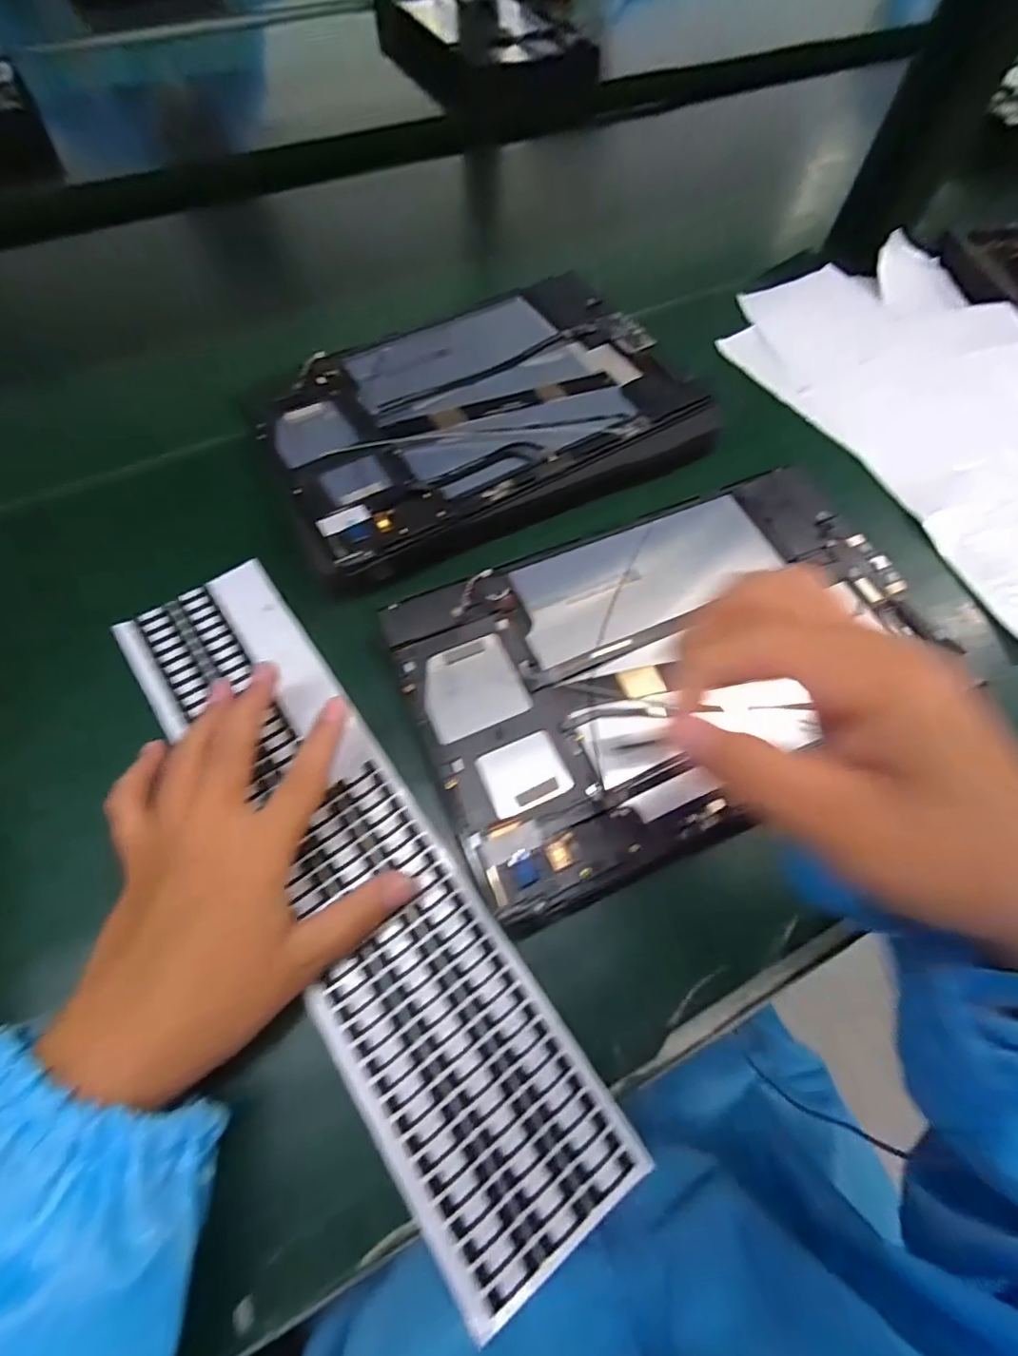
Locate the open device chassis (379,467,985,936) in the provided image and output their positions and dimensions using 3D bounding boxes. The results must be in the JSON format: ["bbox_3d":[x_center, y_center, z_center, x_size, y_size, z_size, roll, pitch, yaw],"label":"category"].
[{"bbox_3d":[0.076,-0.008,0.262,0.238,0.030,0.147,-22,70,-11],"label":"open device chassis"}]

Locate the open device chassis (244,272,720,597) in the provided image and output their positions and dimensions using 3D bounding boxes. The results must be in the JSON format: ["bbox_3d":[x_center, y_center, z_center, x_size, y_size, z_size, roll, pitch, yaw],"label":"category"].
[{"bbox_3d":[-0.015,-0.150,0.327,0.241,0.024,0.167,-27,71,-13],"label":"open device chassis"}]

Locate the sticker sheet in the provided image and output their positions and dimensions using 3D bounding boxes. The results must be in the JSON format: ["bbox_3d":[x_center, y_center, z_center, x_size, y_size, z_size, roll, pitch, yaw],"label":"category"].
[{"bbox_3d":[-0.070,0.072,0.238,0.079,0.006,0.311,-31,70,-14],"label":"sticker sheet"}]

